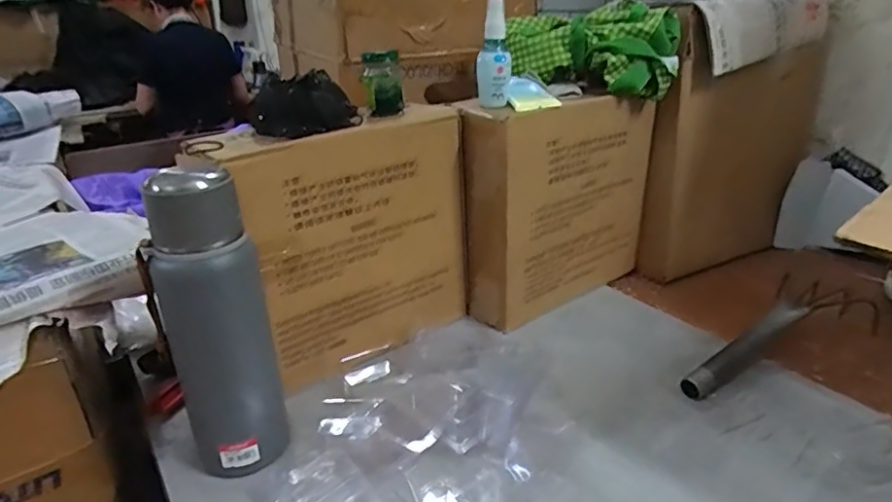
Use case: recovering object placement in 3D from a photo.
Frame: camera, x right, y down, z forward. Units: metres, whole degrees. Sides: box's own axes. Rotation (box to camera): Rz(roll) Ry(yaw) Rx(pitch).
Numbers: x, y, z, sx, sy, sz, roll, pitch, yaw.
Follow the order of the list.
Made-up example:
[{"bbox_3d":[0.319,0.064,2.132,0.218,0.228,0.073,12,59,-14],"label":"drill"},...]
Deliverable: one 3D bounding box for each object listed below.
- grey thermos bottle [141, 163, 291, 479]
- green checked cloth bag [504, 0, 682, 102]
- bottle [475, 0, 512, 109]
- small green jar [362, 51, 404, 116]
[{"bbox_3d":[-0.191,0.068,0.478,0.080,0.266,0.063,-14,28,-26],"label":"grey thermos bottle"},{"bbox_3d":[0.184,-0.255,0.726,0.204,0.094,0.103,1,24,8],"label":"green checked cloth bag"},{"bbox_3d":[0.054,-0.222,0.636,0.038,0.115,0.031,-1,24,4],"label":"bottle"},{"bbox_3d":[-0.069,-0.181,0.628,0.041,0.070,0.032,-5,24,-6],"label":"small green jar"}]

